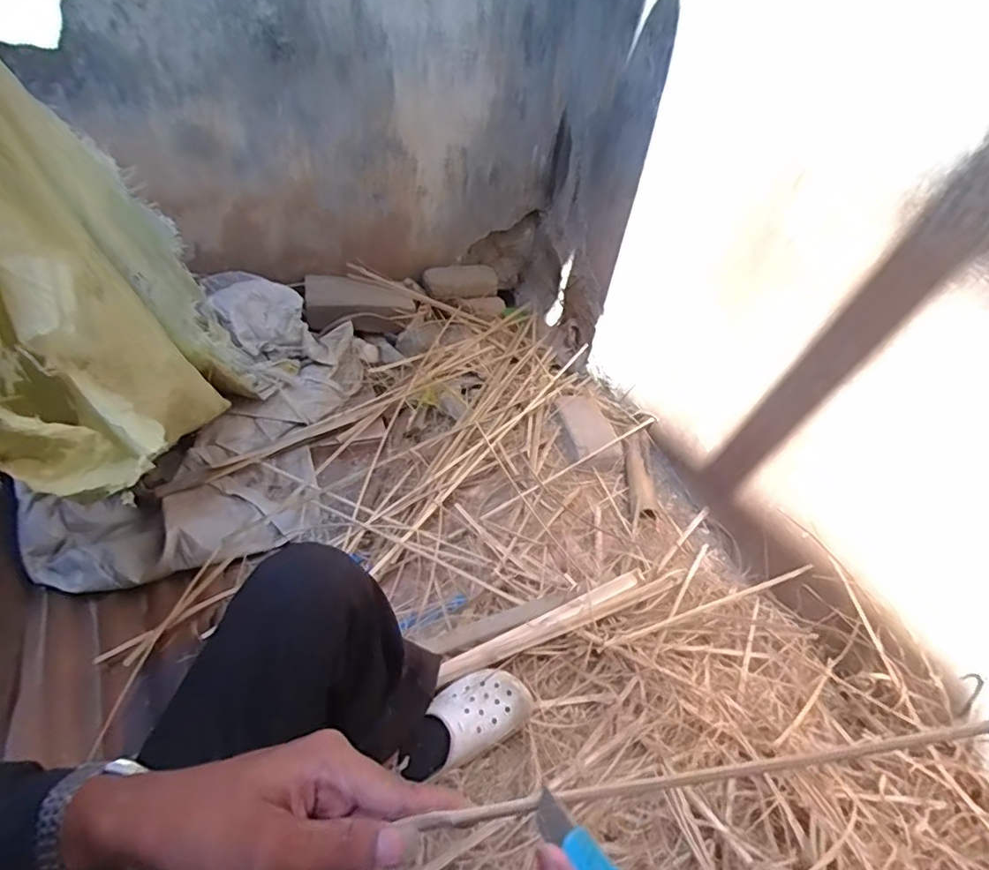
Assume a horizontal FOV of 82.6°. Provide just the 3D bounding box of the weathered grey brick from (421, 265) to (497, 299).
[{"bbox_3d":[-0.097,-0.441,1.644,0.214,0.067,0.098,-9,46,-13],"label":"weathered grey brick"}]

